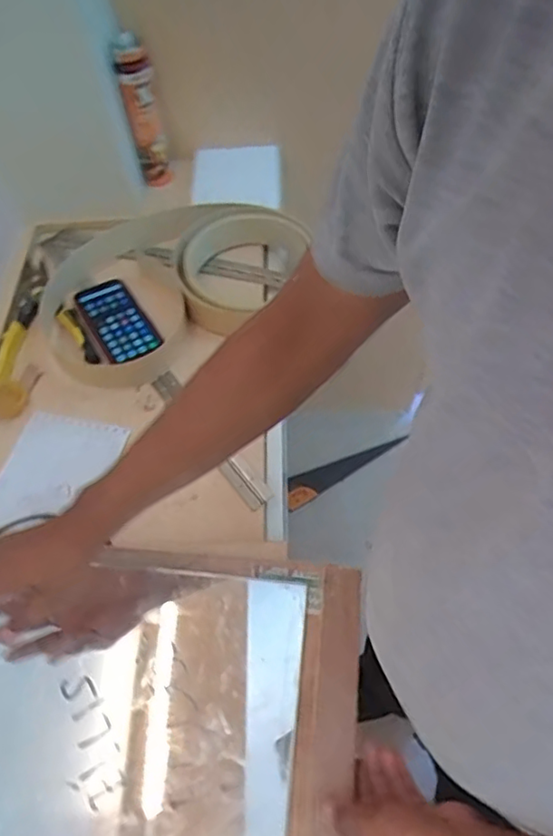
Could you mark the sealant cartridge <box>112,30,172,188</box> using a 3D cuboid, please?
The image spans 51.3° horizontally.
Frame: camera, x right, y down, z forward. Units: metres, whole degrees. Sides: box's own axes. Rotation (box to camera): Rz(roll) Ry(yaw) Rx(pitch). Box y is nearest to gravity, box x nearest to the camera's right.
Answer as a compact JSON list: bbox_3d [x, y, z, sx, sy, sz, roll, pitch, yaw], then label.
[{"bbox_3d":[-0.197,-0.440,0.863,0.054,0.214,0.048,-9,58,-2],"label":"sealant cartridge"}]

